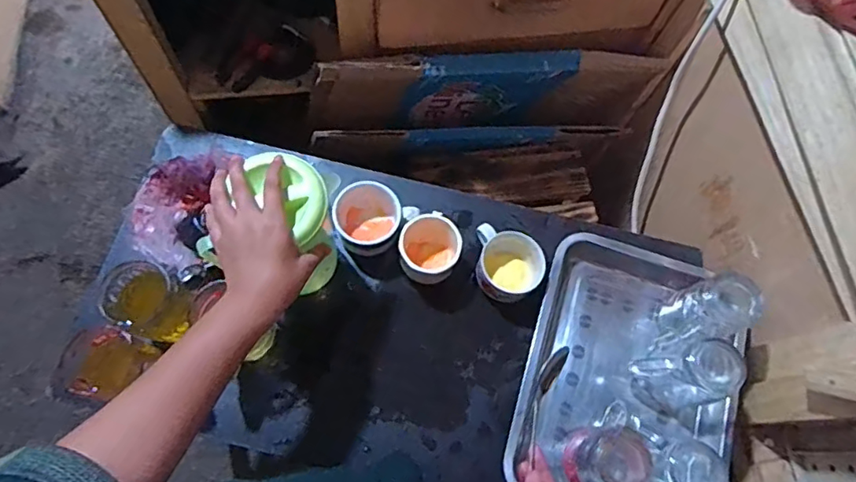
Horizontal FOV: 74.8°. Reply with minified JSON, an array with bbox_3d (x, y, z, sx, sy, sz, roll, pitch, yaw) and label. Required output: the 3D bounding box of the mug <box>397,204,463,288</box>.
[{"bbox_3d":[0.002,0.007,0.731,0.076,0.069,0.088,6,71,0],"label":"mug"}]

